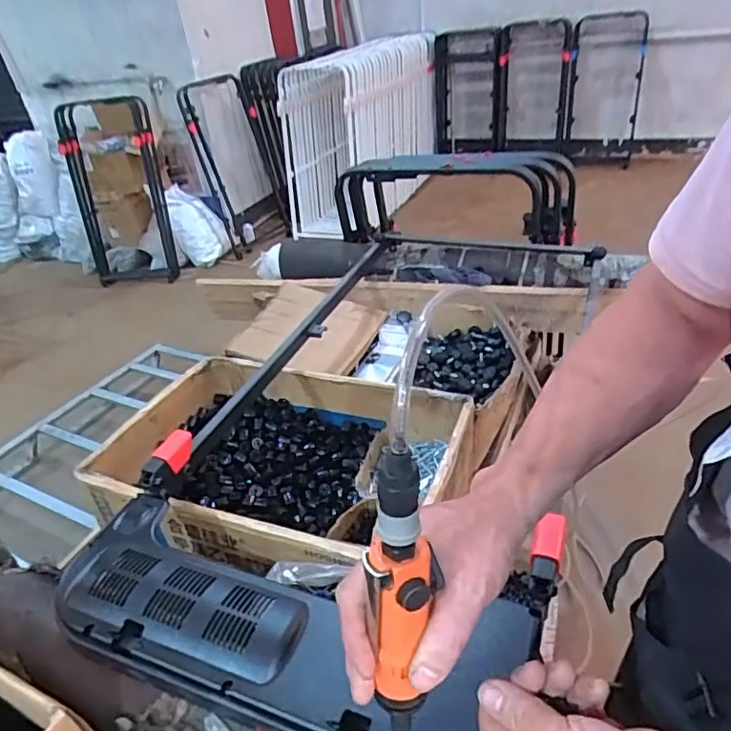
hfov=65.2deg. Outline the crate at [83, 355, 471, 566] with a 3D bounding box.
[{"bbox_3d":[-0.127,0.158,0.893,0.518,0.144,0.357,11,37,25],"label":"crate"}]

